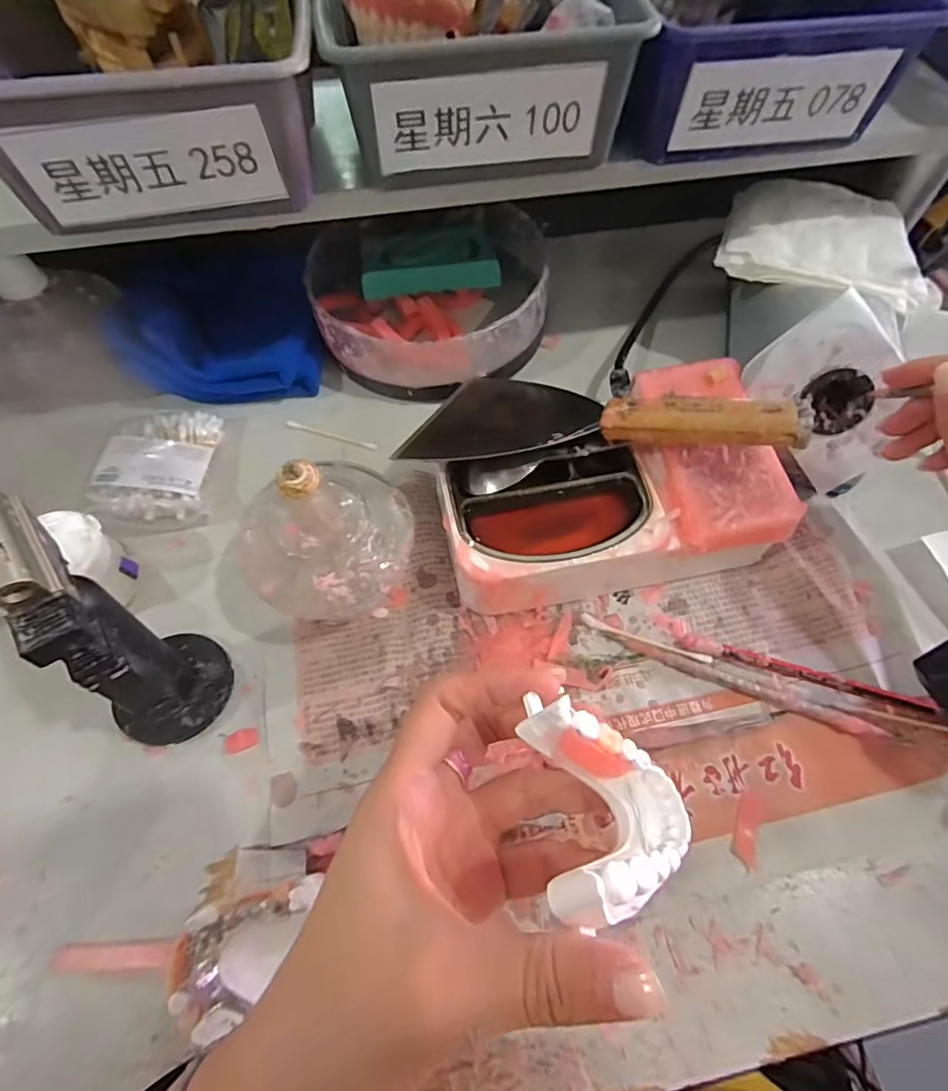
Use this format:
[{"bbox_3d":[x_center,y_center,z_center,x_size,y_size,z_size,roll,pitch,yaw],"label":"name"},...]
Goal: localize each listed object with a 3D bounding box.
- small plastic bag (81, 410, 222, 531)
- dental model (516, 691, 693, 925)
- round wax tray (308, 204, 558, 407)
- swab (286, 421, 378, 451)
[{"bbox_3d":[-0.208,-0.054,0.354,0.067,0.024,0.085,-3,63,-2],"label":"small plastic bag"},{"bbox_3d":[0.042,0.087,0.177,0.051,0.027,0.063,21,40,-30],"label":"dental model"},{"bbox_3d":[-0.037,-0.198,0.419,0.170,0.055,0.186,0,63,0],"label":"round wax tray"},{"bbox_3d":[-0.103,-0.080,0.386,0.071,0.004,0.006,18,64,8],"label":"swab"}]

